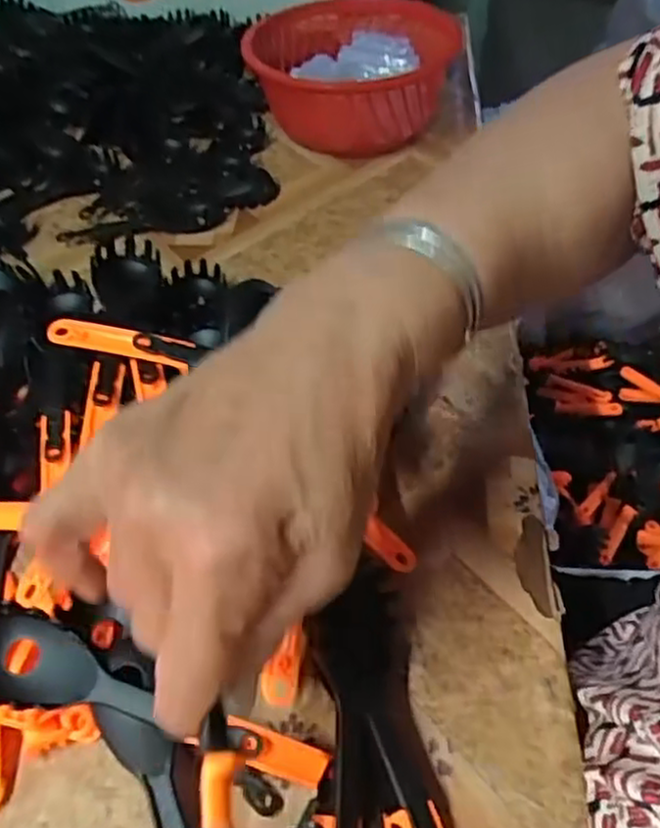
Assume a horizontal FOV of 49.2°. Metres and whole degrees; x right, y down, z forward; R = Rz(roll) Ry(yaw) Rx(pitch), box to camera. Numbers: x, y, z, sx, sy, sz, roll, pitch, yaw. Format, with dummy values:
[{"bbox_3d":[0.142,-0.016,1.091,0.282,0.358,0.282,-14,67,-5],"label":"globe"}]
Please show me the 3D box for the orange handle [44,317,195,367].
[{"bbox_3d":[-0.106,-0.037,0.362,0.075,0.008,0.013,9,50,11],"label":"orange handle"}]

